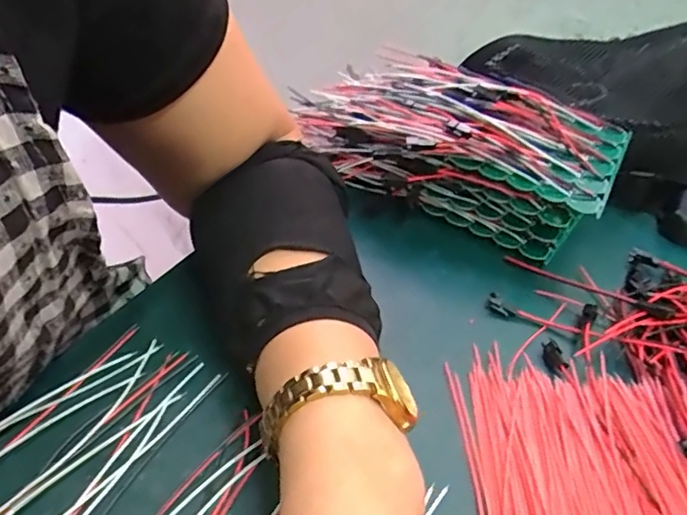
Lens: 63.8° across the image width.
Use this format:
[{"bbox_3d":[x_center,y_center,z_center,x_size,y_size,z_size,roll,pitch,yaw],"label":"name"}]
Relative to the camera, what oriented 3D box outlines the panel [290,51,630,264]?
[{"bbox_3d":[0.081,-0.077,0.392,0.206,0.070,0.114,23,45,25],"label":"panel"}]

